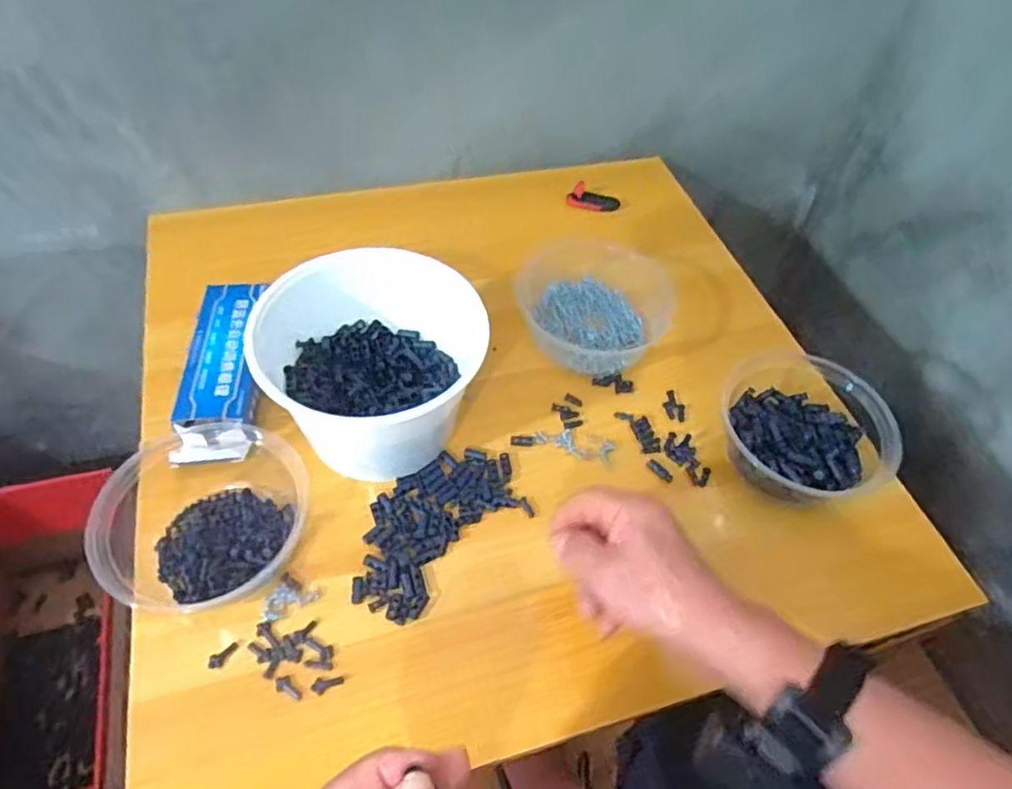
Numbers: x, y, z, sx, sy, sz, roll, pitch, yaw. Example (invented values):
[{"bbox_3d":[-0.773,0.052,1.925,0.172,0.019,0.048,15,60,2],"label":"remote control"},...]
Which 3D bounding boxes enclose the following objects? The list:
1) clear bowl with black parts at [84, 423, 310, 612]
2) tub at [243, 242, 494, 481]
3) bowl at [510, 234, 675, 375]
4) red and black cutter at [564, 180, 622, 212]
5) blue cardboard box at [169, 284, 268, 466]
[{"bbox_3d":[-0.218,0.075,0.480,0.137,0.055,0.155,-21,57,-21],"label":"clear bowl with black parts"},{"bbox_3d":[-0.101,-0.023,0.519,0.160,0.115,0.134,-2,53,-8],"label":"tub"},{"bbox_3d":[0.074,-0.089,0.617,0.118,0.059,0.149,-31,62,-26],"label":"bowl"},{"bbox_3d":[0.099,-0.223,0.748,0.058,0.027,0.021,12,52,3],"label":"red and black cutter"},{"bbox_3d":[-0.238,-0.024,0.561,0.061,0.029,0.177,-4,53,-10],"label":"blue cardboard box"}]

